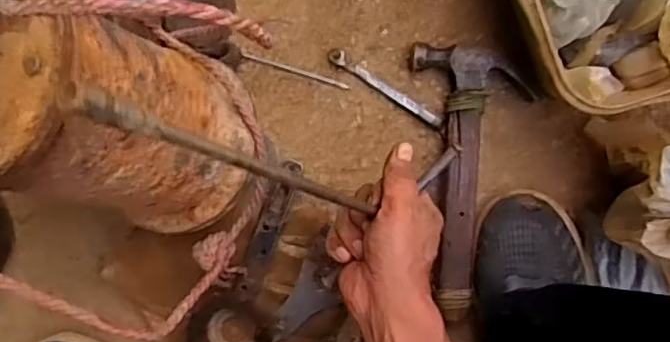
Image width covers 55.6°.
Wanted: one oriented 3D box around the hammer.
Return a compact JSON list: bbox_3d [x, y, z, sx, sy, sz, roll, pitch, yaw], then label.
[{"bbox_3d":[0.131,0.007,0.578,0.109,0.042,0.245,-3,97,5],"label":"hammer"}]

